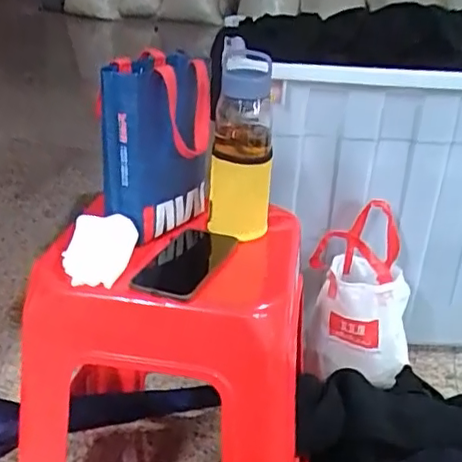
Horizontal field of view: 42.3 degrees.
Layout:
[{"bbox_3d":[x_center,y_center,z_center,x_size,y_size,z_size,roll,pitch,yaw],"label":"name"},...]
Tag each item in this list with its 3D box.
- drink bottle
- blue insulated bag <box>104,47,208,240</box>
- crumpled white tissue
[{"bbox_3d":[0.012,-0.110,0.789,0.080,0.228,0.071,2,26,-1],"label":"drink bottle"},{"bbox_3d":[-0.094,-0.101,0.757,0.136,0.218,0.087,-7,24,-8],"label":"blue insulated bag"},{"bbox_3d":[-0.163,0.024,0.714,0.086,0.056,0.086,15,29,23],"label":"crumpled white tissue"}]

